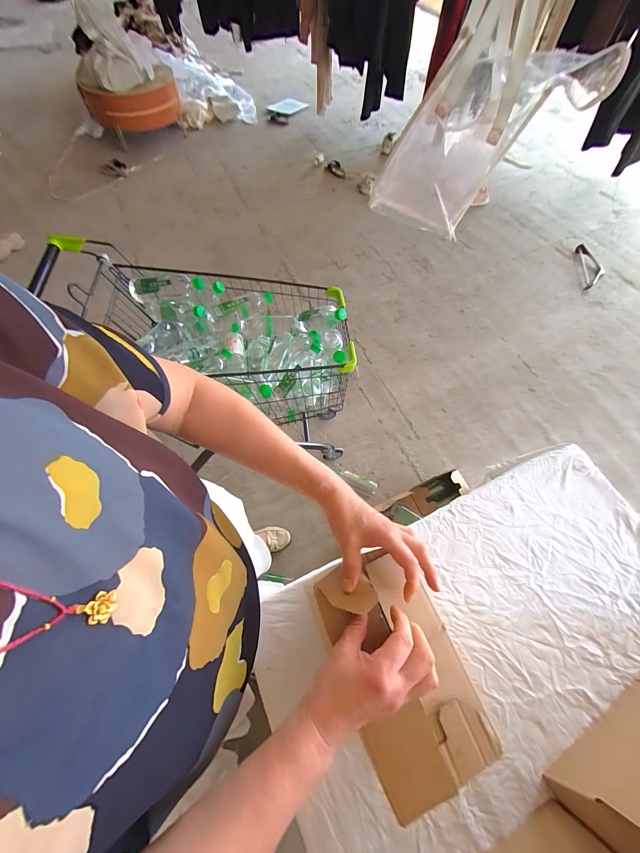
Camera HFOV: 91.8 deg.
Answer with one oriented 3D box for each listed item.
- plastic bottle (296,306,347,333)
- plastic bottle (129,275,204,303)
[{"bbox_3d":[0.001,-0.330,0.946,0.207,0.068,0.049,7,54,51],"label":"plastic bottle"},{"bbox_3d":[-0.434,-0.392,0.878,0.205,0.057,0.055,-2,63,-1],"label":"plastic bottle"}]

